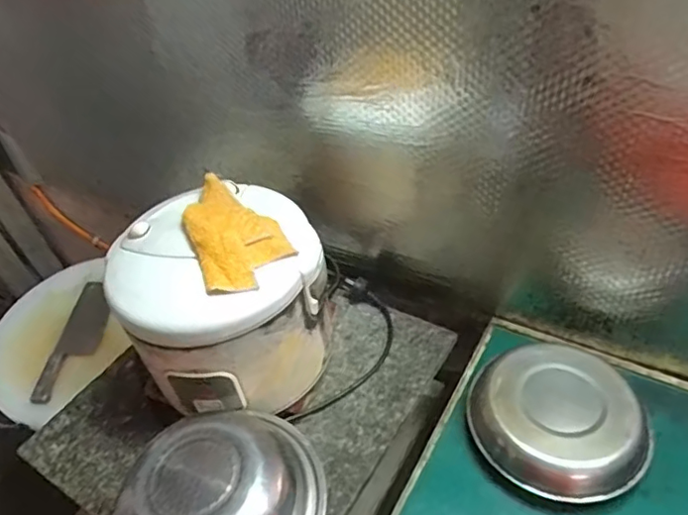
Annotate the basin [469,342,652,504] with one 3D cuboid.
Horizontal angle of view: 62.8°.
[{"bbox_3d":[0.257,0.192,0.672,0.170,0.072,0.185,-4,42,3],"label":"basin"}]

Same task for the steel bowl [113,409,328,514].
[{"bbox_3d":[-0.132,0.258,0.584,0.220,0.095,0.197,-22,44,-17],"label":"steel bowl"}]

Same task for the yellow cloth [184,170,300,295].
[{"bbox_3d":[-0.133,-0.040,0.672,0.107,0.041,0.188,-20,43,-14],"label":"yellow cloth"}]

